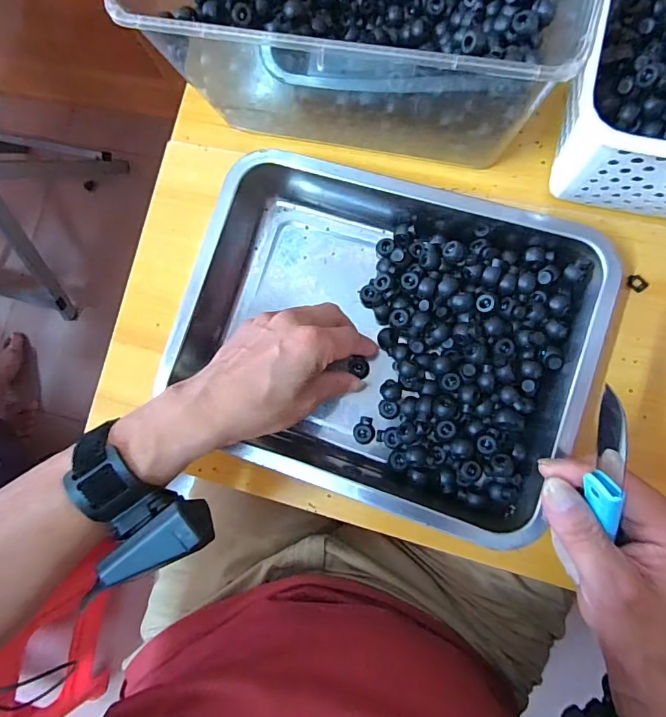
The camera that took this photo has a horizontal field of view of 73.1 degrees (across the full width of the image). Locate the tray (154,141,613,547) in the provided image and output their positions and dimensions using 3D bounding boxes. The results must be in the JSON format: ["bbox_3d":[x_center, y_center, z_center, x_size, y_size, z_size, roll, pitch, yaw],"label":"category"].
[{"bbox_3d":[0.037,-0.021,0.366,0.310,0.053,0.254,18,87,9],"label":"tray"}]

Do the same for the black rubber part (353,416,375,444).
[{"bbox_3d":[0.026,0.060,0.377,0.017,0.013,0.022,4,85,8],"label":"black rubber part"}]

